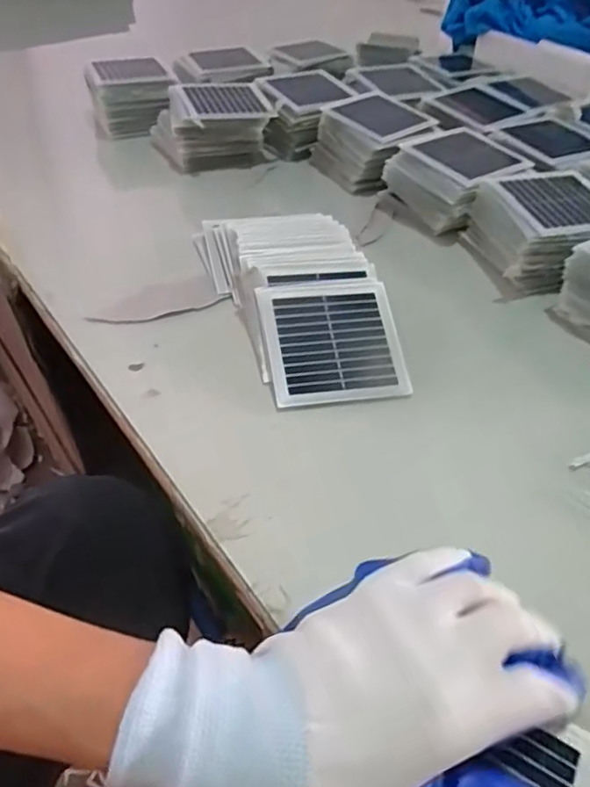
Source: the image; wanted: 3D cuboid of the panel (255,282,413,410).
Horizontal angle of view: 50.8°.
[{"bbox_3d":[0.028,-0.038,0.446,0.096,0.005,0.100,-6,63,-9],"label":"panel"}]

